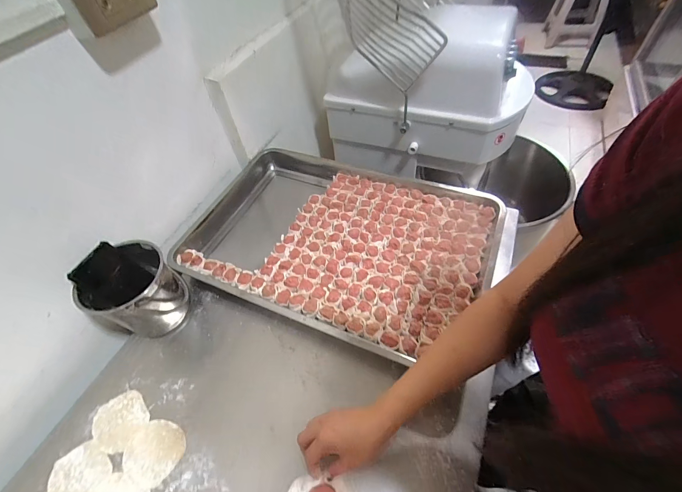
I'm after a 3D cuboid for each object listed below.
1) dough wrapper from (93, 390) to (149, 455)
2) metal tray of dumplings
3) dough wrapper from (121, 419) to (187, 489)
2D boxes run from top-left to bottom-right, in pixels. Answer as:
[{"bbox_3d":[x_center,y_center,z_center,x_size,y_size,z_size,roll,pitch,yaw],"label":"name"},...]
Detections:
[{"bbox_3d":[-0.350,0.273,0.501,0.081,0.004,0.076,-3,52,4],"label":"dough wrapper"},{"bbox_3d":[-0.021,-0.017,0.664,0.618,0.055,0.401,16,55,18],"label":"metal tray of dumplings"},{"bbox_3d":[-0.275,0.300,0.464,0.081,0.004,0.081,-3,52,4],"label":"dough wrapper"}]

